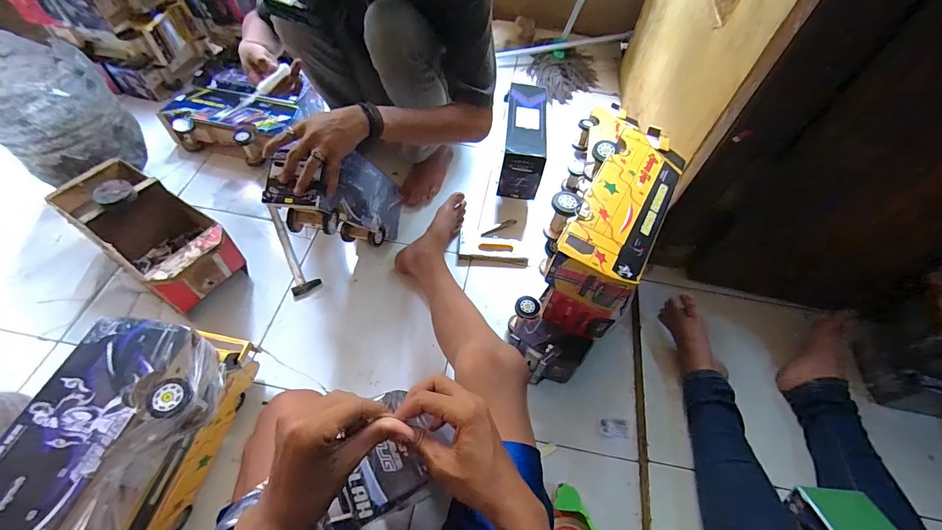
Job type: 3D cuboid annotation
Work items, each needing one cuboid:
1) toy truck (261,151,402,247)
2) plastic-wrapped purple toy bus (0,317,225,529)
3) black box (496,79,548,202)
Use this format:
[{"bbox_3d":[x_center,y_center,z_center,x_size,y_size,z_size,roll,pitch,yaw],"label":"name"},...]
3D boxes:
[{"bbox_3d":[-0.248,-0.129,0.829,0.103,0.375,0.172,28,97,14],"label":"toy truck"},{"bbox_3d":[-0.483,0.253,0.506,0.186,0.114,0.365,5,57,-1],"label":"plastic-wrapped purple toy bus"},{"bbox_3d":[0.142,-0.347,1.082,0.101,0.127,0.339,7,57,1],"label":"black box"}]

